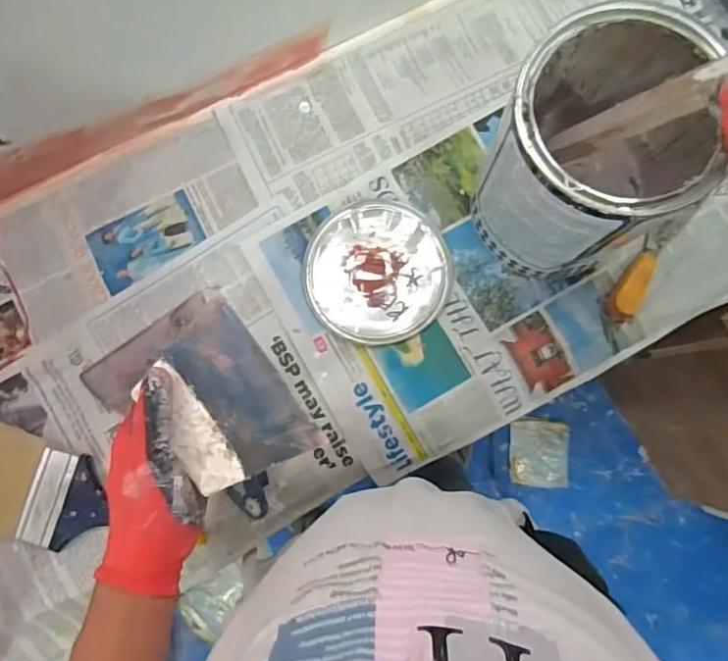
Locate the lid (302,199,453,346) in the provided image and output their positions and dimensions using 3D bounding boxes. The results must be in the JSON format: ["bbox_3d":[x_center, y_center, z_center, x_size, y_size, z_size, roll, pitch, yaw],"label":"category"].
[{"bbox_3d":[0.014,-0.063,0.581,0.154,0.007,0.148,0,82,2],"label":"lid"}]

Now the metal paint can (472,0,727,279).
[{"bbox_3d":[0.195,-0.149,0.487,0.165,0.205,0.165,0,82,2],"label":"metal paint can"}]

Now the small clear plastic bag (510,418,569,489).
[{"bbox_3d":[0.448,0.315,1.398,0.147,0.019,0.163,2,82,2],"label":"small clear plastic bag"}]

